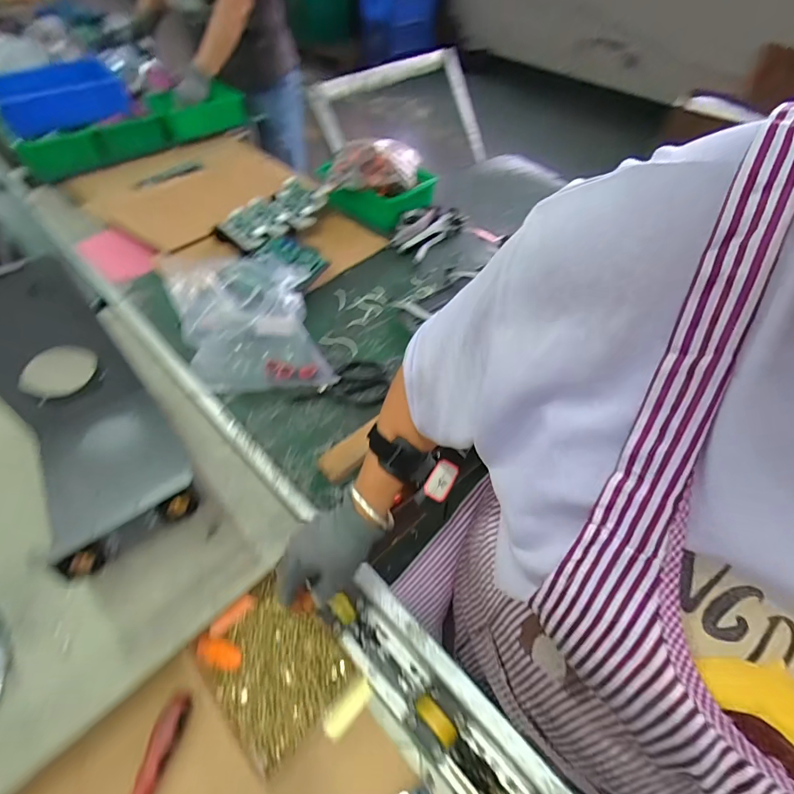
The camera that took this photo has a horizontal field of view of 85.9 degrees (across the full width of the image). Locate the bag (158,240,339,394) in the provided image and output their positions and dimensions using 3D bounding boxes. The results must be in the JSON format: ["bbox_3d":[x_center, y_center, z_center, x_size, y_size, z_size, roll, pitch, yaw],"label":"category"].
[{"bbox_3d":[-0.210,-0.118,0.648,0.205,0.161,0.161,-3,51,-6],"label":"bag"}]

